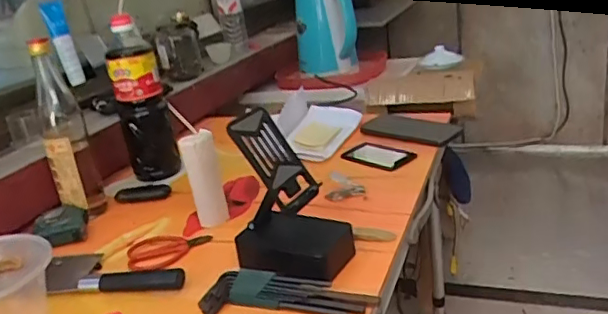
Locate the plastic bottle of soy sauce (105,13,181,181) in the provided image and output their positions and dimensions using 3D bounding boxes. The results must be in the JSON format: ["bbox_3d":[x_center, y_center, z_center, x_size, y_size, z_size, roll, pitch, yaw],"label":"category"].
[{"bbox_3d":[-0.263,-0.084,0.926,0.082,0.267,0.067,-13,21,-14],"label":"plastic bottle of soy sauce"}]

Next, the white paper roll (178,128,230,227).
[{"bbox_3d":[-0.133,0.030,0.756,0.046,0.136,0.034,-11,19,-9],"label":"white paper roll"}]

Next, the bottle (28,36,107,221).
[{"bbox_3d":[-0.343,-0.033,0.819,0.062,0.258,0.055,-16,21,-23],"label":"bottle"}]

